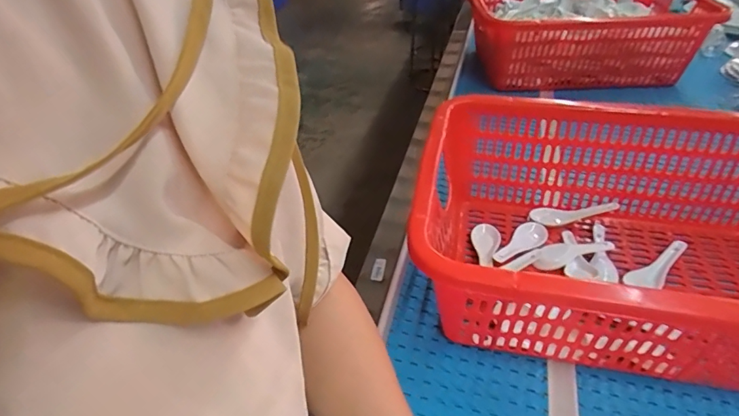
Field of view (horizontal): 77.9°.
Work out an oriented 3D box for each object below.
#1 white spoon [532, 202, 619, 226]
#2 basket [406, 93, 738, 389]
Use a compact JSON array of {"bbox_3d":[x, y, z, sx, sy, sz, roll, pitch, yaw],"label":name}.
[{"bbox_3d":[0.312,0.010,0.700,0.122,0.025,0.033,-7,38,20],"label":"white spoon"},{"bbox_3d":[0.318,0.034,0.562,0.498,0.181,0.375,9,42,12],"label":"basket"}]

